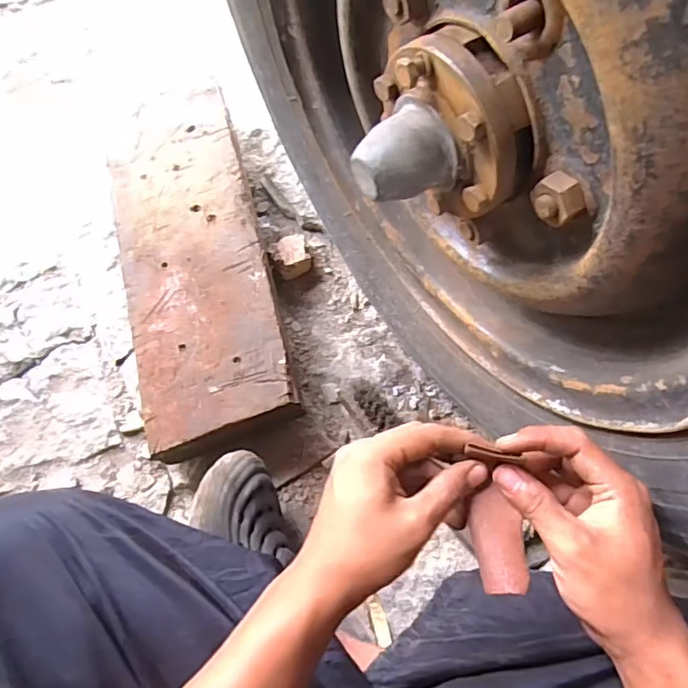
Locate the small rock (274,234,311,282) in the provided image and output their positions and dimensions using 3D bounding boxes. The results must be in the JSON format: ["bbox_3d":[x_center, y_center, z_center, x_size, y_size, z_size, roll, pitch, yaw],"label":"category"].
[{"bbox_3d":[-0.065,-0.110,0.707,0.042,0.031,0.042,-21,69,-9],"label":"small rock"}]

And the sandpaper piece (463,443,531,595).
[{"bbox_3d":[0.097,0.109,0.354,0.031,0.024,0.086,-1,72,-1],"label":"sandpaper piece"}]

